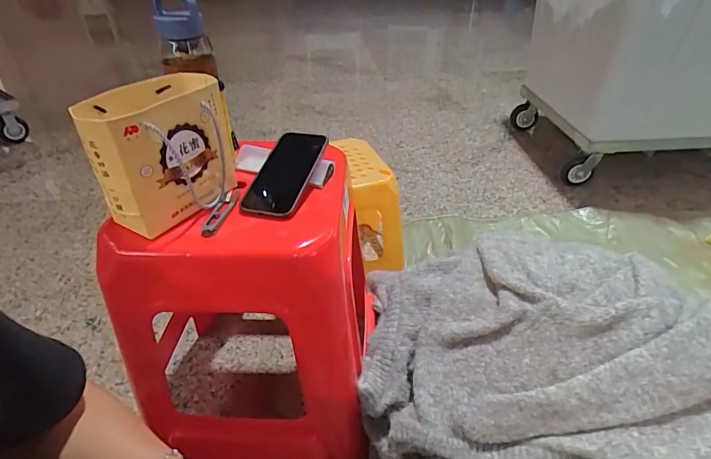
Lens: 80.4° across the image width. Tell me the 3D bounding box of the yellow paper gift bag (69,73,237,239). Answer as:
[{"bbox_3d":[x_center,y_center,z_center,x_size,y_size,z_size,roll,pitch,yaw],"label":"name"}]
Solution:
[{"bbox_3d":[-0.236,-0.095,0.519,0.093,0.142,0.164,16,41,22],"label":"yellow paper gift bag"}]

